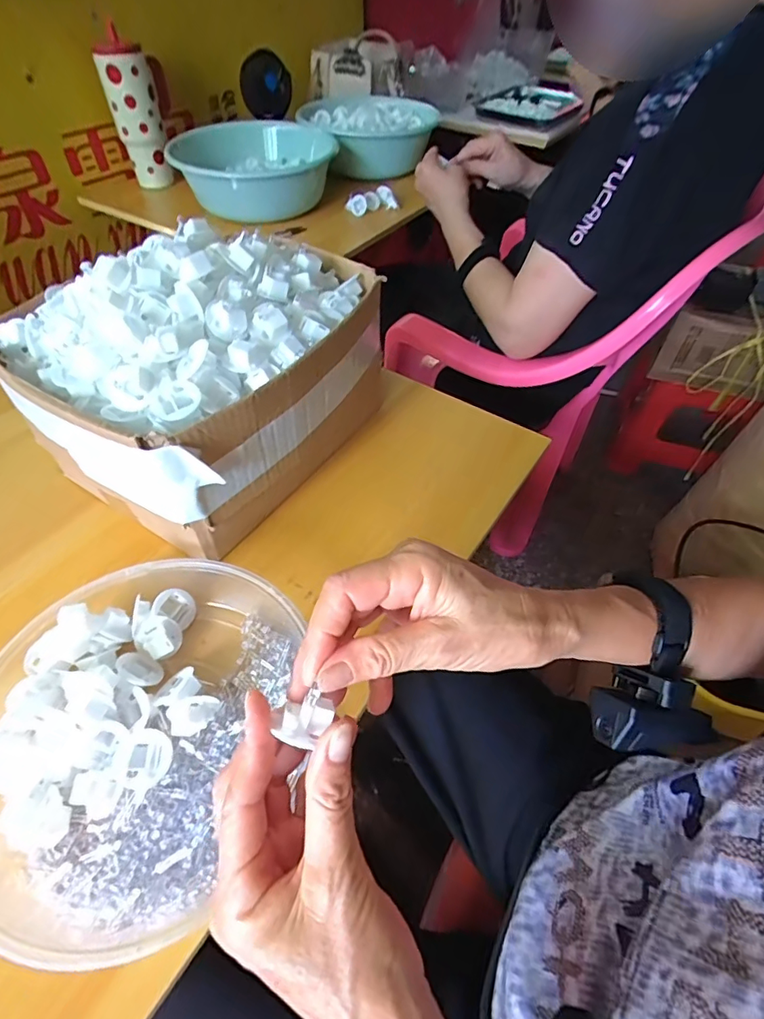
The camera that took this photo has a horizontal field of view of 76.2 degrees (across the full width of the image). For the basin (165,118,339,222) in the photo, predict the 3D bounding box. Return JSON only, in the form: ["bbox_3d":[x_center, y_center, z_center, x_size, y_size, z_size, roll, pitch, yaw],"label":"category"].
[{"bbox_3d":[-0.230,-0.628,0.910,0.251,0.110,0.217,16,52,12],"label":"basin"}]

